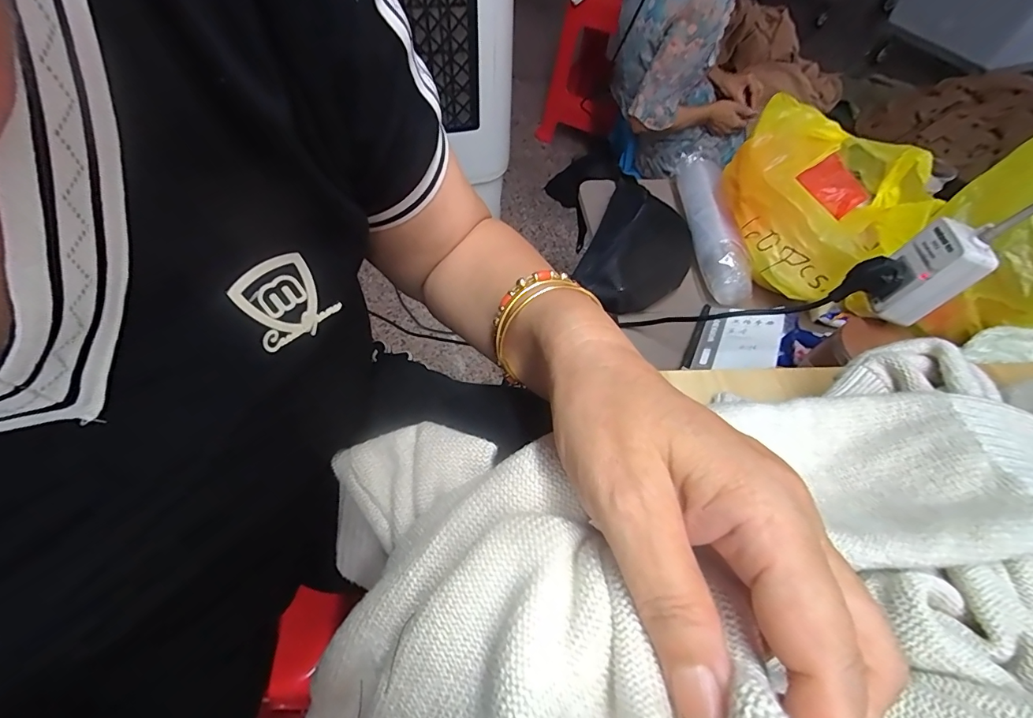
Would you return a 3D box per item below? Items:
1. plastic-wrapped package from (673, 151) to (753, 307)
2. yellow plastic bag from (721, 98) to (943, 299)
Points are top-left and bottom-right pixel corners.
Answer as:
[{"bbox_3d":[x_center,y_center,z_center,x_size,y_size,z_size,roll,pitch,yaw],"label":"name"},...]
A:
[{"bbox_3d":[0.300,-0.223,0.694,0.059,0.057,0.323,1,56,-3],"label":"plastic-wrapped package"},{"bbox_3d":[0.414,-0.233,0.625,0.221,0.138,0.267,30,59,16],"label":"yellow plastic bag"}]

